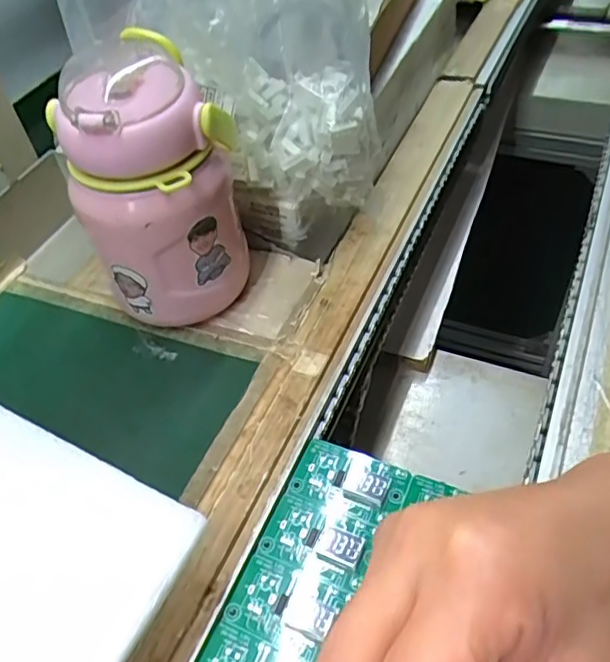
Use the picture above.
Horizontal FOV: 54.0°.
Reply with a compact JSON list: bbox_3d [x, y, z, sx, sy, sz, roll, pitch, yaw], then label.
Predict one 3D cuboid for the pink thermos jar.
[{"bbox_3d":[-0.091,-0.086,0.380,0.094,0.159,0.092,-3,50,4],"label":"pink thermos jar"}]

